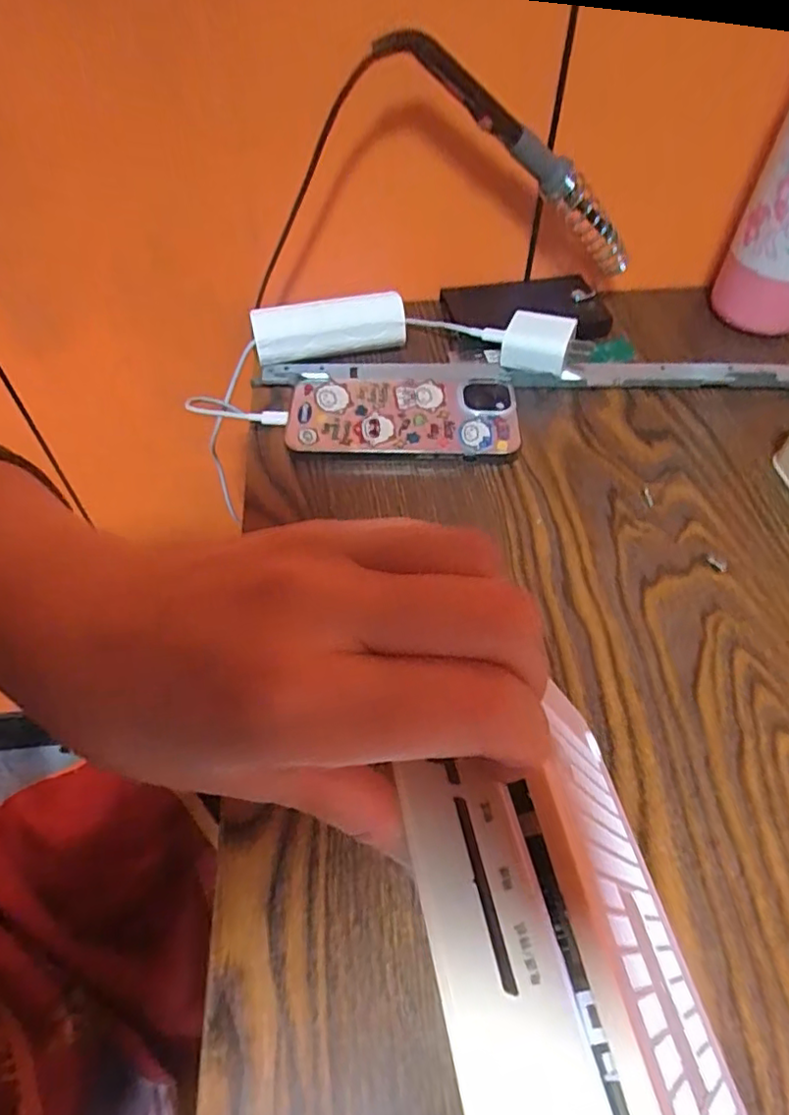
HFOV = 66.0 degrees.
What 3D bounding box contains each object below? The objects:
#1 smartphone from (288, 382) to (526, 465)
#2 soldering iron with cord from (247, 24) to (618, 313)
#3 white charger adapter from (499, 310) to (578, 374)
[{"bbox_3d":[0.005,-0.086,0.380,0.140,0.014,0.067,-1,53,0],"label":"smartphone"},{"bbox_3d":[0.053,-0.220,0.404,0.243,0.170,0.052,-1,50,-26],"label":"soldering iron with cord"},{"bbox_3d":[0.096,-0.145,0.408,0.044,0.027,0.030,12,55,10],"label":"white charger adapter"}]

